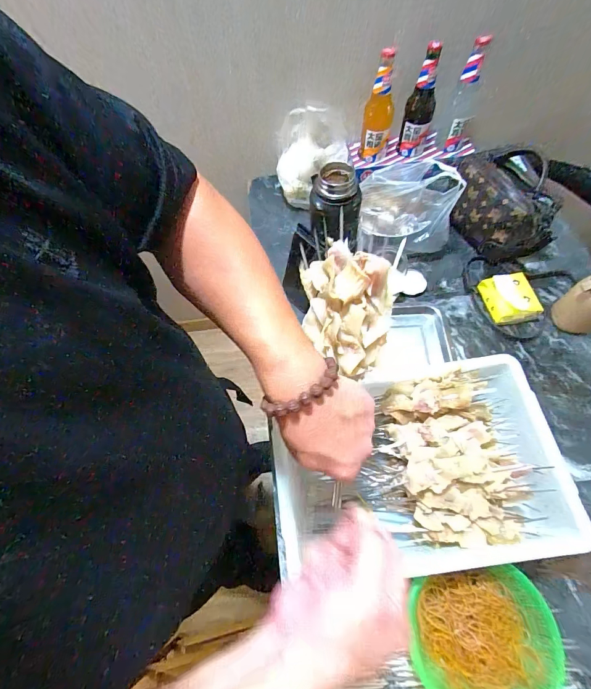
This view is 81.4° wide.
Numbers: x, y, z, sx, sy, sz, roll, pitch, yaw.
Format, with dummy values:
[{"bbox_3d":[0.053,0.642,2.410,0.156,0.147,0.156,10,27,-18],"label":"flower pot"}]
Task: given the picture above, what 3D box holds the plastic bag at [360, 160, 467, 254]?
[{"bbox_3d":[0.219,-0.291,0.712,0.215,0.156,0.085,30,69,16],"label":"plastic bag"}]

